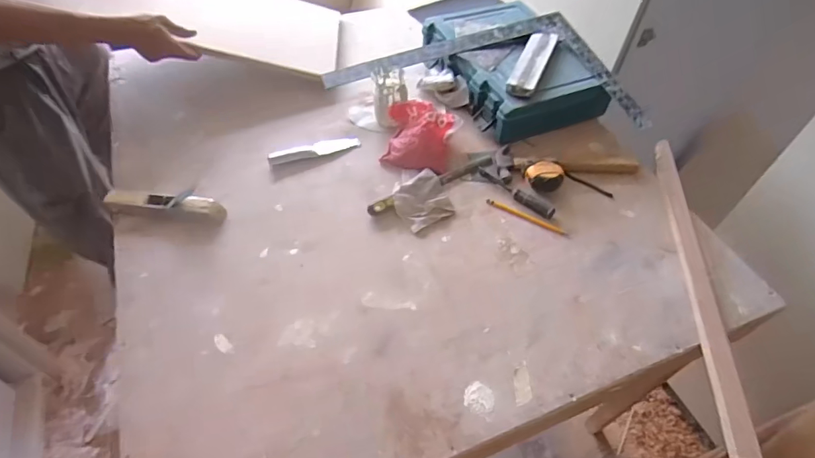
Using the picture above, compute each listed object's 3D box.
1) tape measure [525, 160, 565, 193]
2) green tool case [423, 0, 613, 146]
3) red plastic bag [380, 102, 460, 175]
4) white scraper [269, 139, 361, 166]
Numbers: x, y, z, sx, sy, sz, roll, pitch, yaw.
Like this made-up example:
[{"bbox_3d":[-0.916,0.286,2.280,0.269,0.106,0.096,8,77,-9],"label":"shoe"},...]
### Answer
[{"bbox_3d":[0.277,-0.105,0.929,0.070,0.035,0.068,-4,52,-5],"label":"tape measure"},{"bbox_3d":[0.239,-0.399,1.119,0.279,0.094,0.422,-17,54,-14],"label":"green tool case"},{"bbox_3d":[0.026,-0.201,0.973,0.144,0.067,0.137,11,53,7],"label":"red plastic bag"},{"bbox_3d":[-0.199,-0.169,0.992,0.192,0.010,0.037,-16,54,-13],"label":"white scraper"}]

